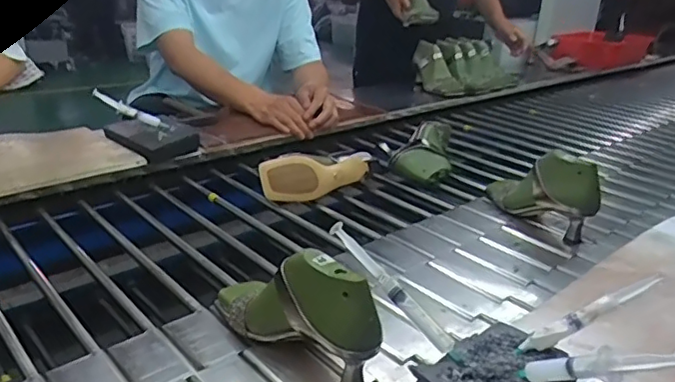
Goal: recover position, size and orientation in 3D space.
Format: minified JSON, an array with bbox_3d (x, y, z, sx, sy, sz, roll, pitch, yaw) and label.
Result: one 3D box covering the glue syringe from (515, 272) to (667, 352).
[{"bbox_3d":[0.226,0.110,0.525,0.140,0.016,0.013,-29,26,1],"label":"glue syringe"}]

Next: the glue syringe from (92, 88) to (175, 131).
[{"bbox_3d":[-0.399,-0.153,1.138,0.167,0.025,0.031,25,21,-9],"label":"glue syringe"}]

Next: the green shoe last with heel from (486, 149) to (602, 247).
[{"bbox_3d":[0.333,-0.014,0.982,0.057,0.142,0.230,-7,25,-22],"label":"green shoe last with heel"}]

